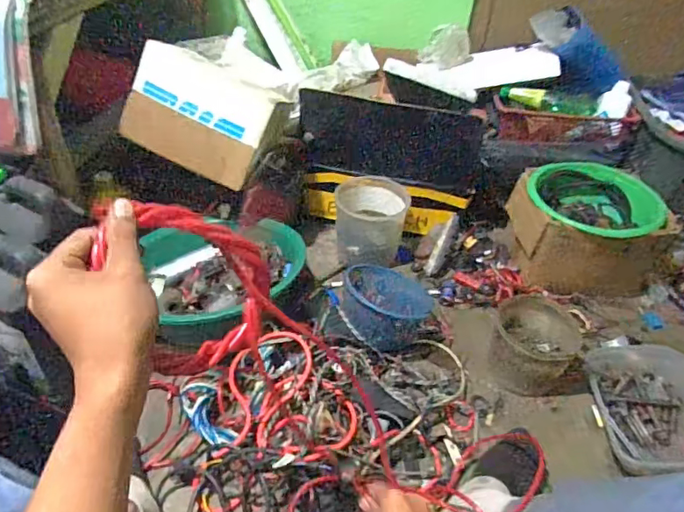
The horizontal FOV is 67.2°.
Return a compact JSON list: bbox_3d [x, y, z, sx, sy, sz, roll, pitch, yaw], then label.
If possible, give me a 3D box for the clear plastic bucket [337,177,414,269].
[{"bbox_3d":[0.069,-0.084,1.227,0.168,0.141,0.166,3,40,-2],"label":"clear plastic bucket"}]

